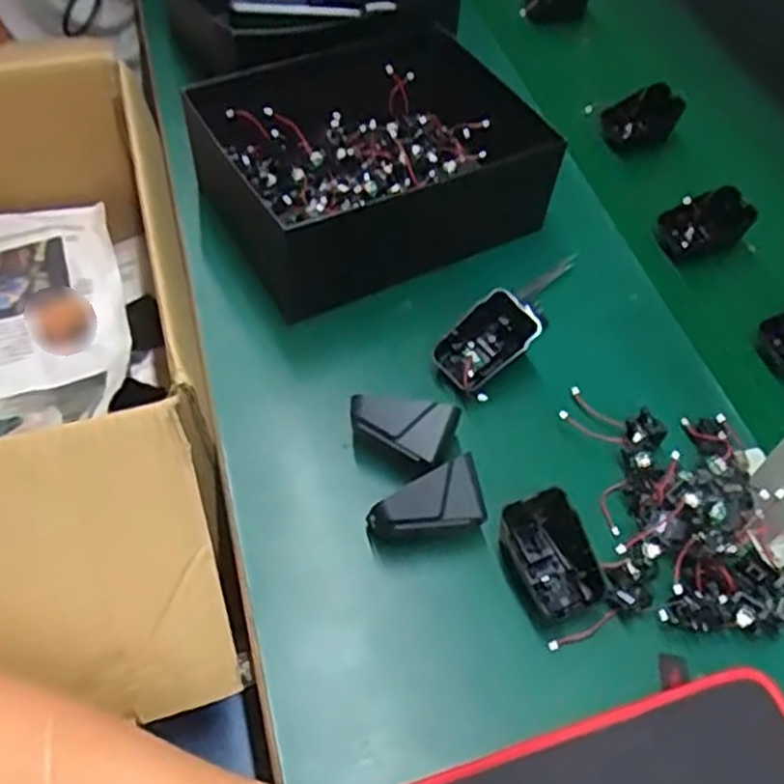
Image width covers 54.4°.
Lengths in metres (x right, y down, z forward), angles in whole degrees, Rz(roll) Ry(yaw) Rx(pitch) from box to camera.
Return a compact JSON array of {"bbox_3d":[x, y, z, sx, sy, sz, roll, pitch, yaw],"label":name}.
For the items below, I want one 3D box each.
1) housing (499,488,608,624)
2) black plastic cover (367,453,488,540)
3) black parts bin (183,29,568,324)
[{"bbox_3d":[0.093,0.096,0.446,0.042,0.037,0.064,-19,58,-15],"label":"housing"},{"bbox_3d":[0.023,0.072,0.457,0.064,0.050,0.032,-22,59,-17],"label":"black plastic cover"},{"bbox_3d":[-0.013,-0.186,0.610,0.253,0.085,0.188,-22,59,-17],"label":"black parts bin"}]

